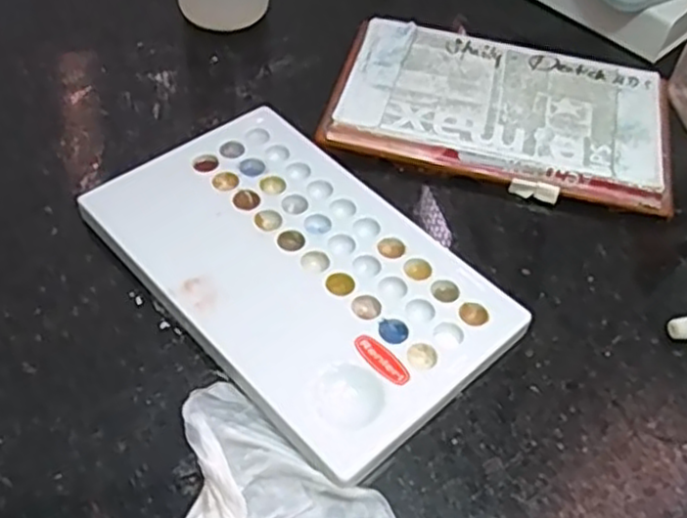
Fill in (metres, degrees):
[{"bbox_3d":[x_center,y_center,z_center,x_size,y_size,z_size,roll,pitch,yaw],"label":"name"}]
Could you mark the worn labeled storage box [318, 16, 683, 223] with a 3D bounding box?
[{"bbox_3d":[0.073,-0.069,0.339,0.149,0.016,0.090,13,51,7],"label":"worn labeled storage box"}]

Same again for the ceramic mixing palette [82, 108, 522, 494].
[{"bbox_3d":[-0.018,0.003,0.275,0.093,0.013,0.152,-34,60,-28],"label":"ceramic mixing palette"}]

